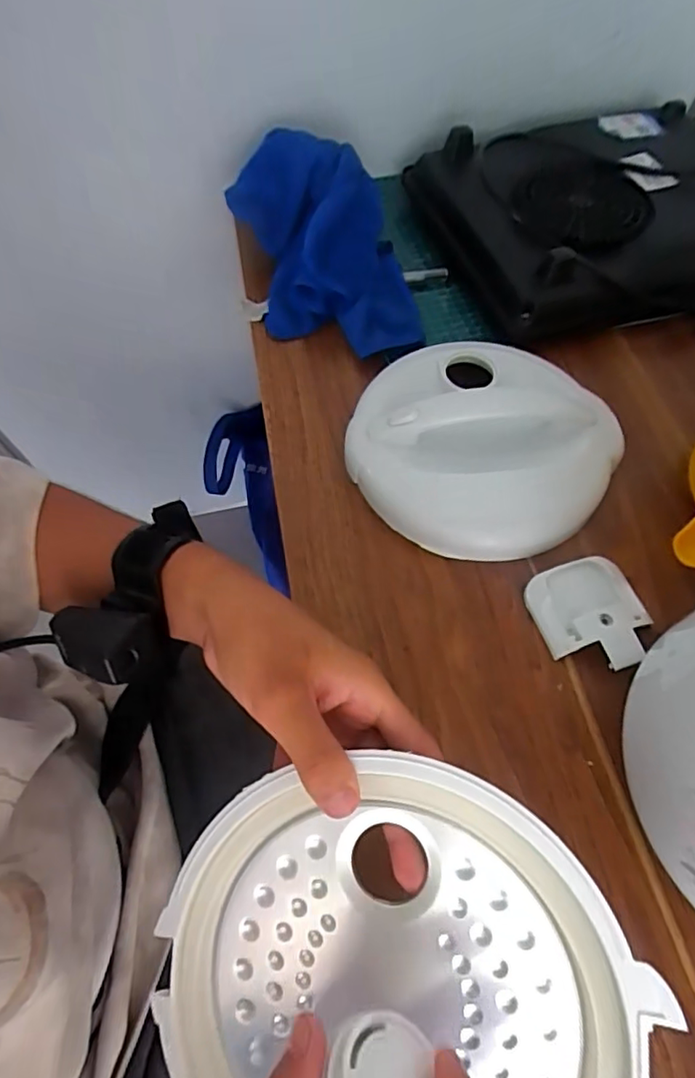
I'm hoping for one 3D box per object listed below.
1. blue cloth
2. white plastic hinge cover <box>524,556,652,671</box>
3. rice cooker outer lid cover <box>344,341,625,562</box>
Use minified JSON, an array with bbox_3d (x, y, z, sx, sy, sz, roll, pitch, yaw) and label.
[{"bbox_3d":[-0.023,-0.267,0.524,0.141,0.081,0.228,-11,61,-7],"label":"blue cloth"},{"bbox_3d":[0.163,0.052,0.387,0.066,0.018,0.076,-15,62,-10],"label":"white plastic hinge cover"},{"bbox_3d":[0.100,-0.077,0.440,0.189,0.056,0.181,34,65,17],"label":"rice cooker outer lid cover"}]

